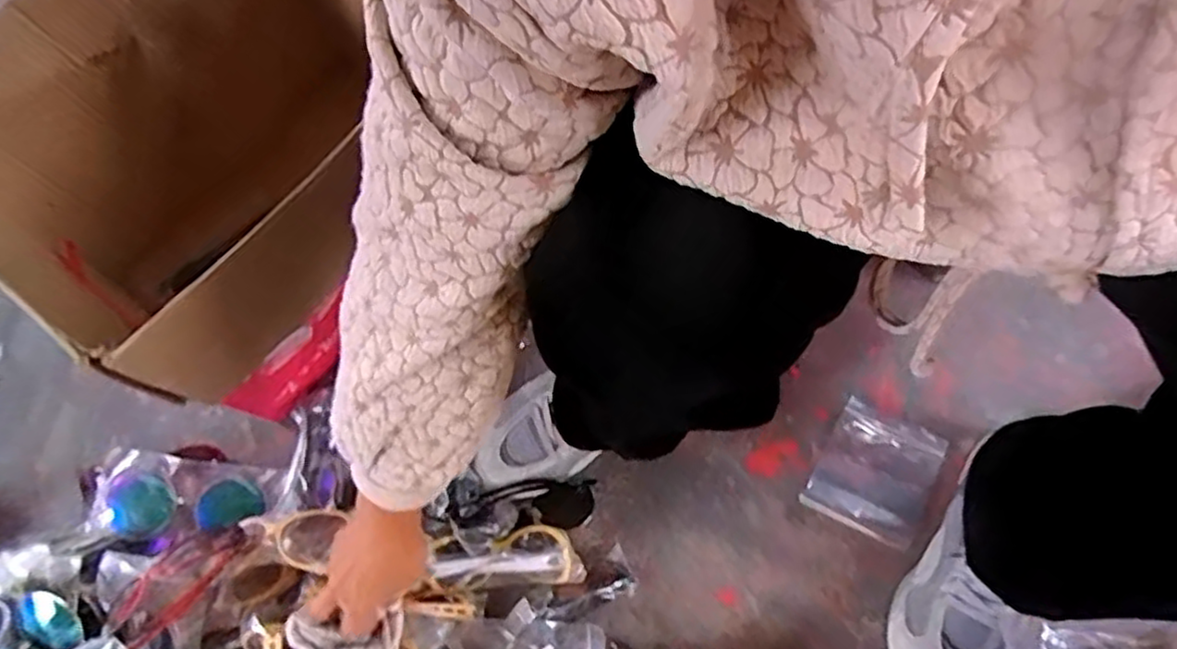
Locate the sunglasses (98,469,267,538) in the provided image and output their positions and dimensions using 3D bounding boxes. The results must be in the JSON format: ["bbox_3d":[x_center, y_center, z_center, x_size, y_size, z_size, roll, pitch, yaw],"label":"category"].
[{"bbox_3d":[-0.391,0.174,0.662,0.149,0.036,0.060,3,73,4],"label":"sunglasses"}]

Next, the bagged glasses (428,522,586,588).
[{"bbox_3d":[-0.076,0.210,0.628,0.143,0.047,0.051,-4,72,2],"label":"bagged glasses"}]

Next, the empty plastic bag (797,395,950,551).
[{"bbox_3d":[0.271,0.139,0.658,0.099,0.009,0.115,28,75,12],"label":"empty plastic bag"}]

